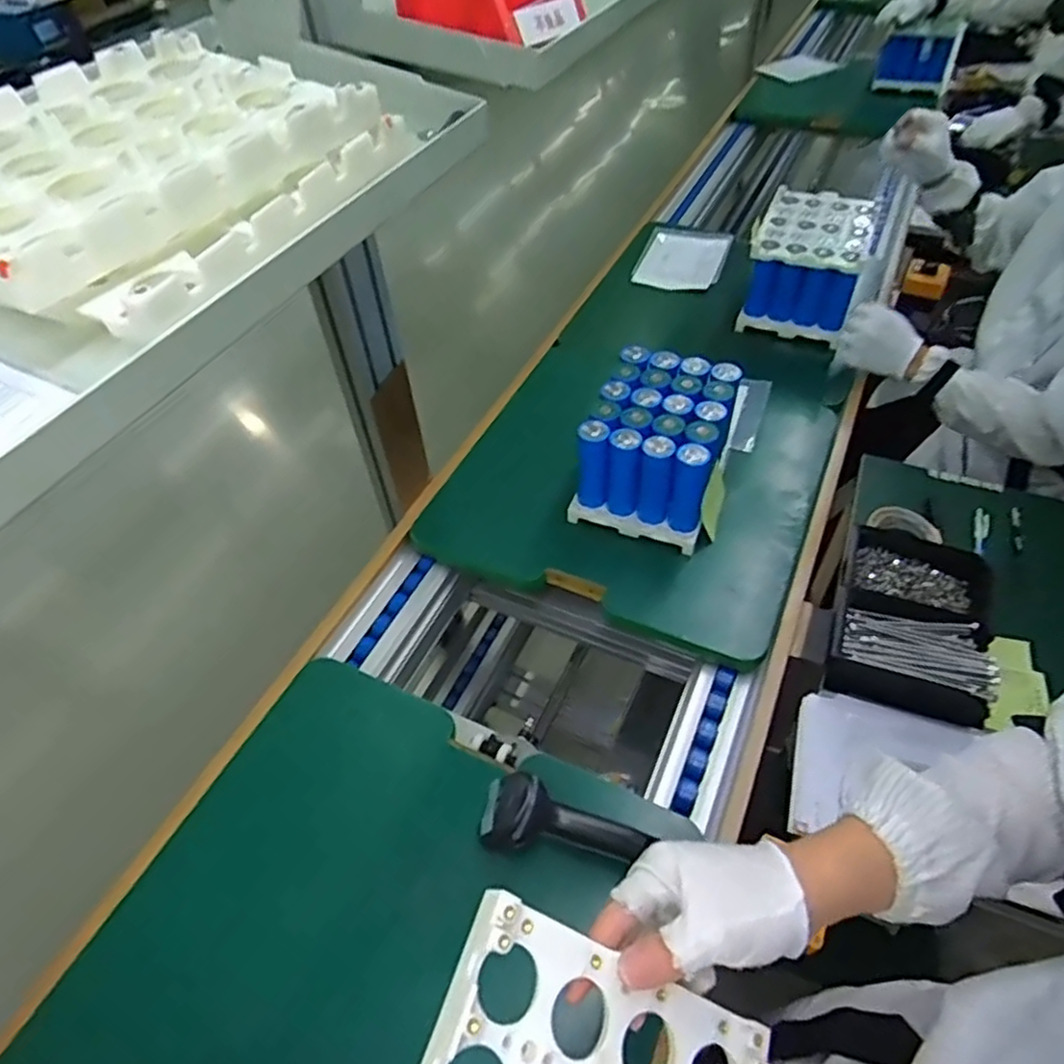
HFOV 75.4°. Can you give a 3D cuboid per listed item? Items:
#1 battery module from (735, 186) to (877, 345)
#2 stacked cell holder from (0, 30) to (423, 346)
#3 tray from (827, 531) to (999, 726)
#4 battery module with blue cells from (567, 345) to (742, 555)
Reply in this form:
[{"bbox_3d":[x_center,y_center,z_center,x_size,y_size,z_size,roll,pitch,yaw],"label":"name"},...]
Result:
[{"bbox_3d":[0.483,-0.476,1.223,0.175,0.166,0.231,14,51,15],"label":"battery module"},{"bbox_3d":[-0.225,-0.208,0.392,0.214,0.055,0.252,17,52,18],"label":"stacked cell holder"},{"bbox_3d":[0.453,0.099,0.821,0.163,0.064,0.231,18,52,18],"label":"tray"},{"bbox_3d":[0.171,-0.113,0.952,0.174,0.166,0.213,16,51,17],"label":"battery module with blue cells"}]

